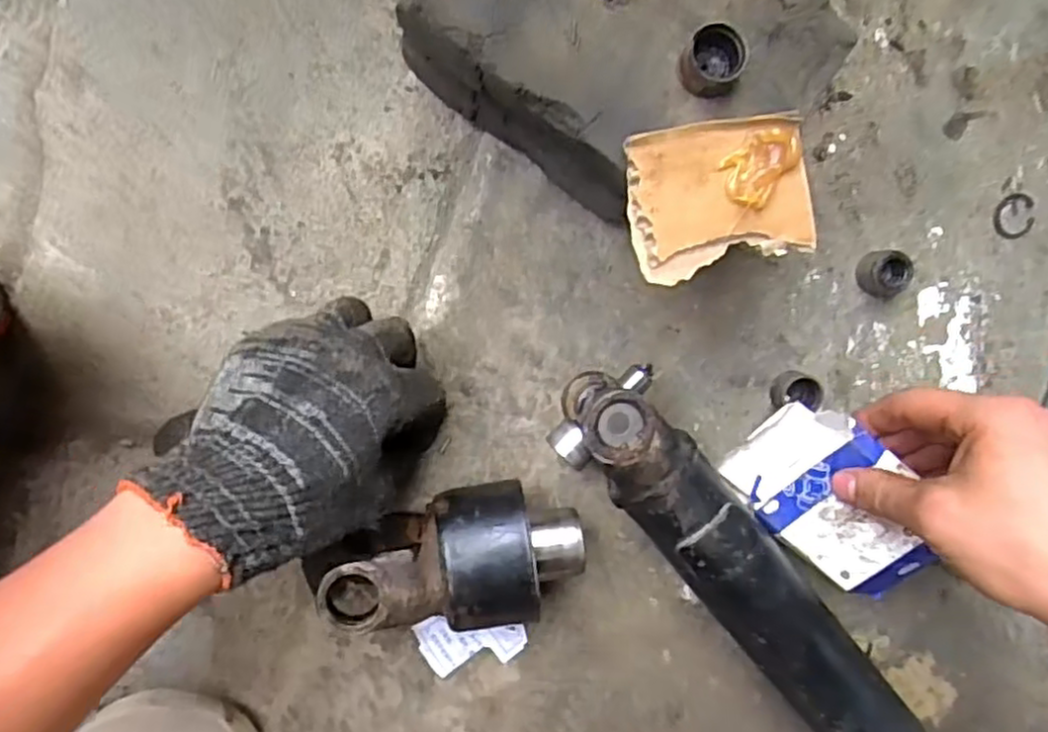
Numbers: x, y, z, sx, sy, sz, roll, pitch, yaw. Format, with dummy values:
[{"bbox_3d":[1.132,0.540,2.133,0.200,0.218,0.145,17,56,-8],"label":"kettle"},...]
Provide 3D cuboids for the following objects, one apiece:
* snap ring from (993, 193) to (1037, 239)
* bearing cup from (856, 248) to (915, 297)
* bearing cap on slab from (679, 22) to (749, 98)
[{"bbox_3d":[0.286,-0.087,0.418,0.025,0.004,0.026,0,96,-3],"label":"snap ring"},{"bbox_3d":[0.202,-0.052,0.404,0.026,0.017,0.025,0,96,-3],"label":"bearing cup"},{"bbox_3d":[0.076,-0.121,0.287,0.025,0.015,0.026,-1,96,-5],"label":"bearing cap on slab"}]

